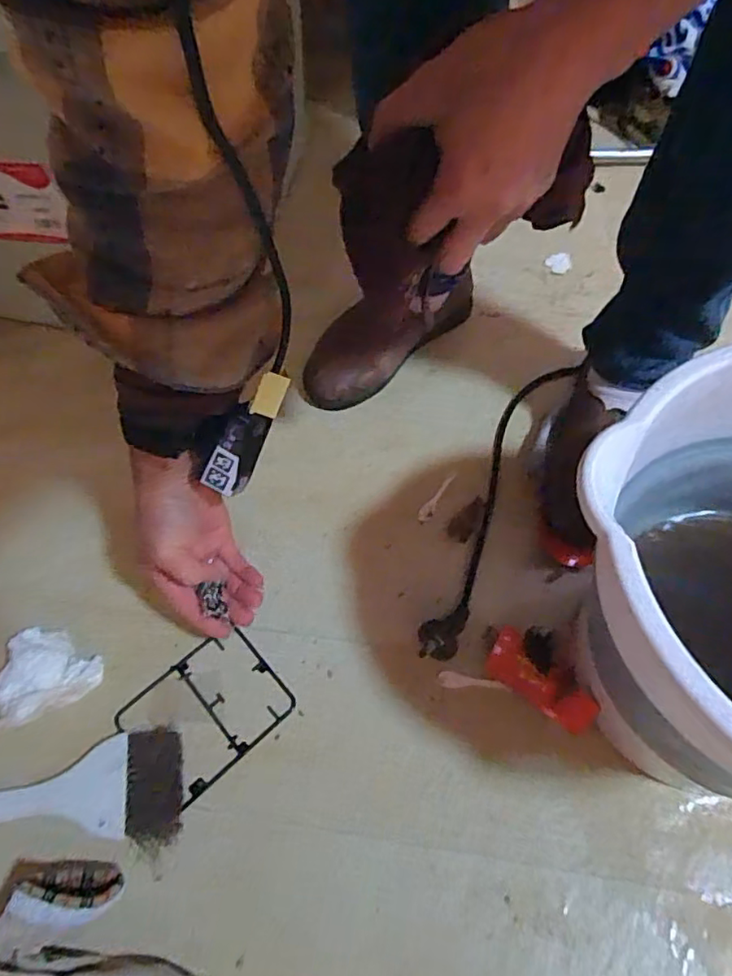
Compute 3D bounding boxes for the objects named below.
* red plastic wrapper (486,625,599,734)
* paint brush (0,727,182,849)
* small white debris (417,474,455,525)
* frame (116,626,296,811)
[{"bbox_3d":[0.139,0.157,0.472,0.040,0.014,0.092,-37,65,-18],"label":"red plastic wrapper"},{"bbox_3d":[-0.233,0.235,0.441,0.181,0.011,0.077,-7,60,-2],"label":"paint brush"},{"bbox_3d":[0.068,0.009,0.571,0.013,0.004,0.064,26,64,16],"label":"small white debris"},{"bbox_3d":[-0.131,0.181,0.475,0.116,0.009,0.099,-39,65,-18],"label":"frame"}]

